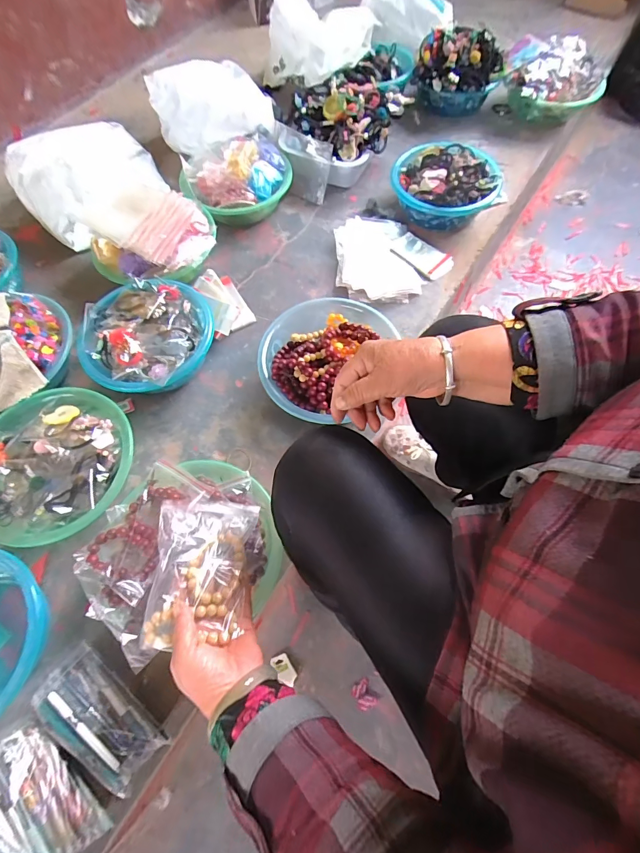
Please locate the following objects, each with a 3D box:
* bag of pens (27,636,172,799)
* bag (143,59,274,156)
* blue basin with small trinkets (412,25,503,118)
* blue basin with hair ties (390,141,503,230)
[{"bbox_3d":[-0.276,0.358,0.474,0.164,0.028,0.082,39,72,18],"label":"bag of pens"},{"bbox_3d":[-0.253,-0.771,0.951,0.283,0.138,0.284,-18,65,-6],"label":"bag"},{"bbox_3d":[0.338,-0.885,0.965,0.197,0.131,0.144,-8,65,-1],"label":"blue basin with small trinkets"},{"bbox_3d":[0.272,-0.508,0.841,0.231,0.086,0.191,0,65,2],"label":"blue basin with hair ties"}]

